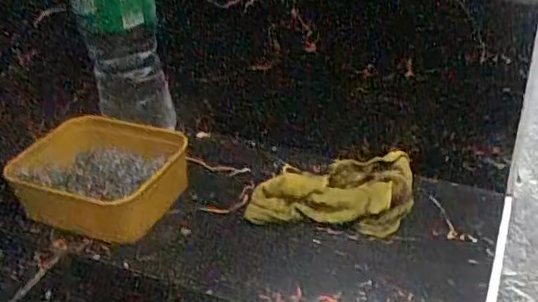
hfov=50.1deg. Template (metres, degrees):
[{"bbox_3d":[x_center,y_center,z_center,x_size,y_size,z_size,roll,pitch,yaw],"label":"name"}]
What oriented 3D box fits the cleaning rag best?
[{"bbox_3d":[0.075,0.044,0.695,0.189,0.048,0.112,3,34,11],"label":"cleaning rag"}]

